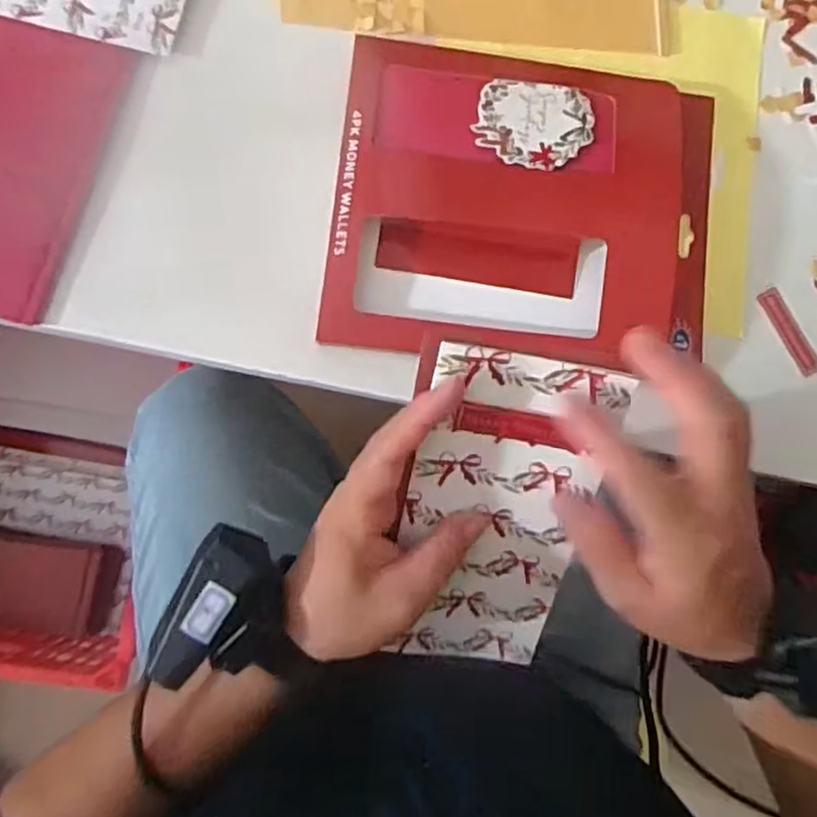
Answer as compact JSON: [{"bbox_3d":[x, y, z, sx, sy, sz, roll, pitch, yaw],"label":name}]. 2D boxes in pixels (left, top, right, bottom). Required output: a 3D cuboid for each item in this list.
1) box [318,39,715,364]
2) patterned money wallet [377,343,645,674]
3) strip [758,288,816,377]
[{"bbox_3d":[0.075,-0.125,0.400,0.233,0.027,0.185,7,83,-3],"label":"box"},{"bbox_3d":[0.045,0.056,0.315,0.089,0.009,0.175,2,117,-4],"label":"patterned money wallet"},{"bbox_3d":[0.244,-0.049,0.418,0.014,0.004,0.060,-26,86,-7],"label":"strip"}]

